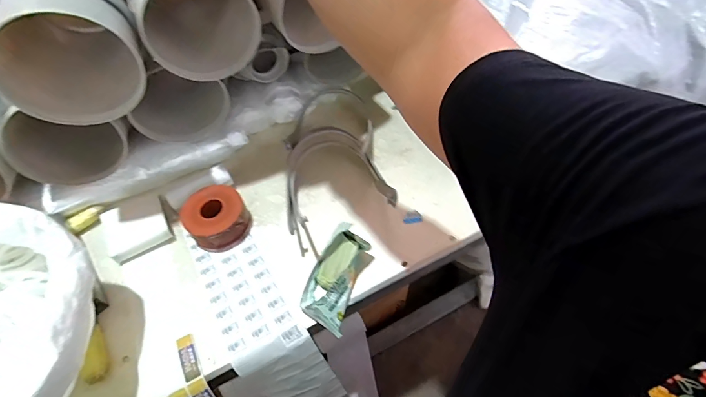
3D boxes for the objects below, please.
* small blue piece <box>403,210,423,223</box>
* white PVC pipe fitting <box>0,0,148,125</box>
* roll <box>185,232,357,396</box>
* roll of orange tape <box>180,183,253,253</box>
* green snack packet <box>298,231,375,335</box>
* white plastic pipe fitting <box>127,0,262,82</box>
[{"bbox_3d":[0.102,0.031,0.621,0.031,0.007,0.023,-5,54,0],"label":"small blue piece"},{"bbox_3d":[-0.409,-0.255,0.527,0.165,0.151,0.266,-23,56,-12],"label":"white PVC pipe fitting"},{"bbox_3d":[-0.150,0.182,0.563,0.115,0.128,0.345,-34,86,-19],"label":"roll"},{"bbox_3d":[-0.227,0.032,0.603,0.097,0.057,0.092,-2,54,3],"label":"roll of orange tape"},{"bbox_3d":[-0.023,0.116,0.540,0.076,0.039,0.150,20,58,17],"label":"green snack packet"},{"bbox_3d":[-0.275,-0.324,0.580,0.162,0.194,0.238,-27,57,-15],"label":"white plastic pipe fitting"}]

